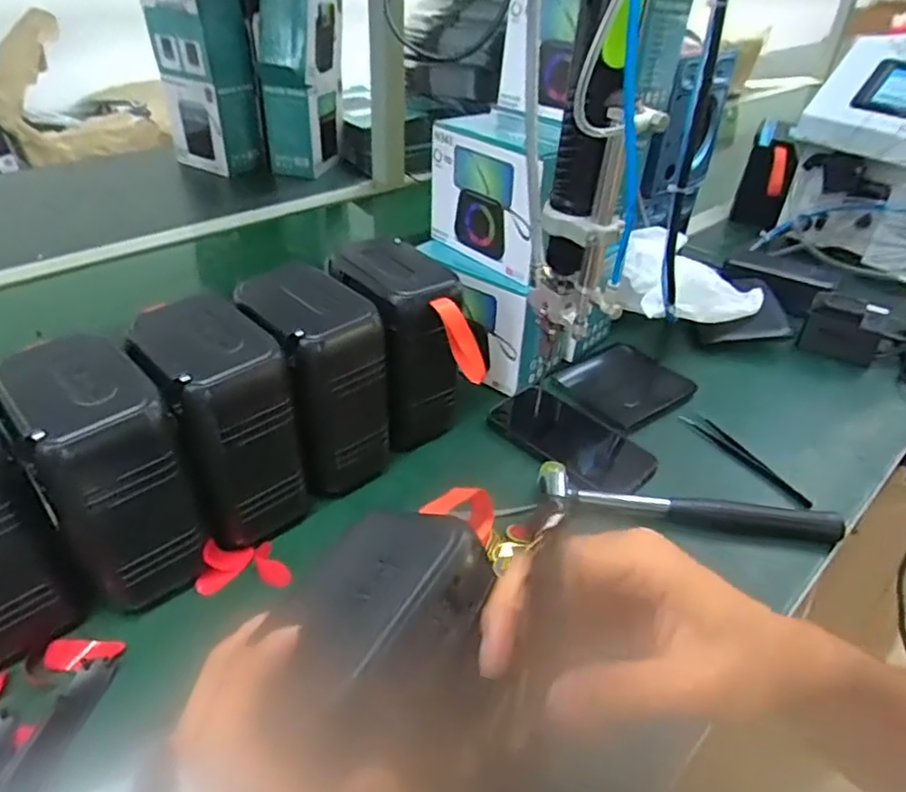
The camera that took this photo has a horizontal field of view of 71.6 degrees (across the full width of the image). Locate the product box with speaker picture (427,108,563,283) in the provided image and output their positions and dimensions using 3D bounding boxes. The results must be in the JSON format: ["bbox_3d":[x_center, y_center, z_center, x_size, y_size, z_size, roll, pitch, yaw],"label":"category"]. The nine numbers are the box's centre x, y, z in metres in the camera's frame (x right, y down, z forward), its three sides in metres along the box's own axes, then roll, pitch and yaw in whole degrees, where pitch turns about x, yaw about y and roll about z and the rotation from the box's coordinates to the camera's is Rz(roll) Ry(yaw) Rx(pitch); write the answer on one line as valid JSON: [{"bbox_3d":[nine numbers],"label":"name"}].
[{"bbox_3d":[0.056,-0.196,0.593,0.090,0.115,0.161,-24,46,-32],"label":"product box with speaker picture"}]

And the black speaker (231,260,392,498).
[{"bbox_3d":[-0.107,-0.010,0.491,0.107,0.150,0.079,33,46,32],"label":"black speaker"}]

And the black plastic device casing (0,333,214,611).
[{"bbox_3d":[-0.218,0.048,0.402,0.077,0.143,0.102,-25,47,-33],"label":"black plastic device casing"}]

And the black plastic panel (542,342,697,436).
[{"bbox_3d":[0.172,-0.010,0.640,0.125,0.016,0.110,-28,48,-35],"label":"black plastic panel"}]

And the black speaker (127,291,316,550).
[{"bbox_3d":[-0.167,0.016,0.453,0.077,0.140,0.120,-22,45,-30],"label":"black speaker"}]

